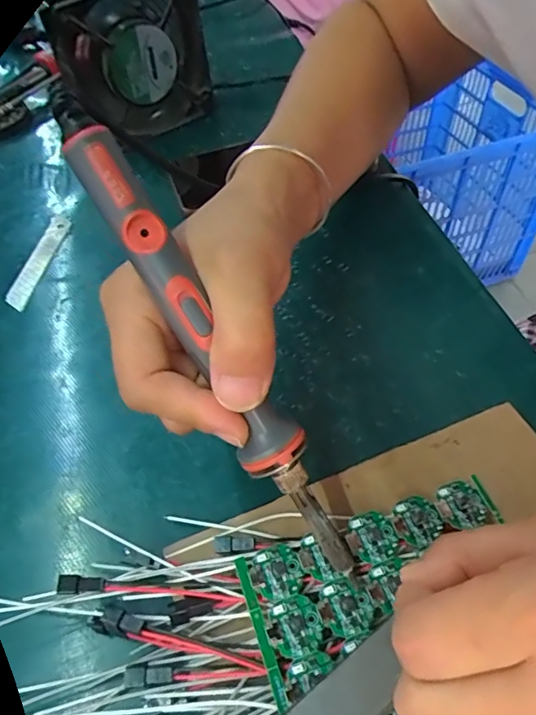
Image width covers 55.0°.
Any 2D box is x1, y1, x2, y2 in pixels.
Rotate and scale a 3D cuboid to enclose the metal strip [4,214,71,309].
[{"bbox_3d":[-0.175,-0.078,0.394,0.020,0.009,0.105,2,53,7],"label":"metal strip"}]

